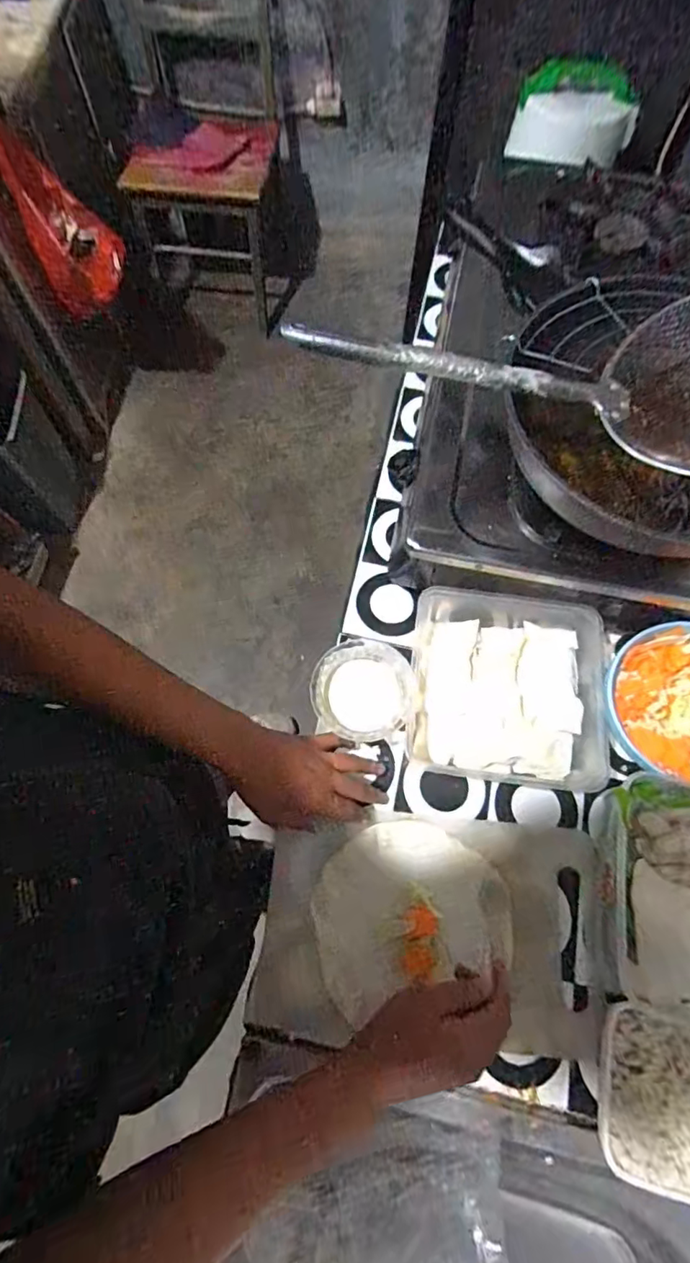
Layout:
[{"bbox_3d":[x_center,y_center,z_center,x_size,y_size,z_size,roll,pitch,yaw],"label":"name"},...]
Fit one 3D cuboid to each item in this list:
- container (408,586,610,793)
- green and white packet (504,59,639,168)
[{"bbox_3d":[0.179,0.057,0.580,0.204,0.056,0.203,5,68,1],"label":"container"},{"bbox_3d":[0.508,-1.151,1.179,0.261,0.160,0.070,6,68,2],"label":"green and white packet"}]

